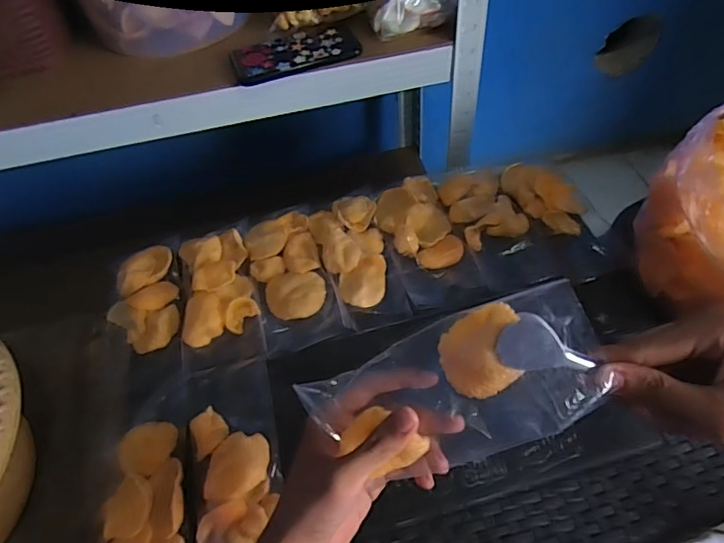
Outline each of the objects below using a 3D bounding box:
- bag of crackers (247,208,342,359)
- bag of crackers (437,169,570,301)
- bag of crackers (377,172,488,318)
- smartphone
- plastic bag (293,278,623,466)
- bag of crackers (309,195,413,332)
[{"bbox_3d":[-0.084,0.003,0.602,0.081,0.025,0.185,-15,54,-6],"label":"bag of crackers"},{"bbox_3d":[0.155,-0.055,0.600,0.082,0.025,0.185,-14,53,-5],"label":"bag of crackers"},{"bbox_3d":[0.074,-0.036,0.604,0.084,0.027,0.175,-16,54,-6],"label":"bag of crackers"},{"bbox_3d":[-0.080,-0.259,0.613,0.145,0.012,0.073,-21,54,-10],"label":"smartphone"},{"bbox_3d":[0.058,0.075,0.326,0.178,0.087,0.029,-27,4,25],"label":"plastic bag"},{"bbox_3d":[-0.007,-0.015,0.606,0.082,0.032,0.181,-13,53,-5],"label":"bag of crackers"}]

